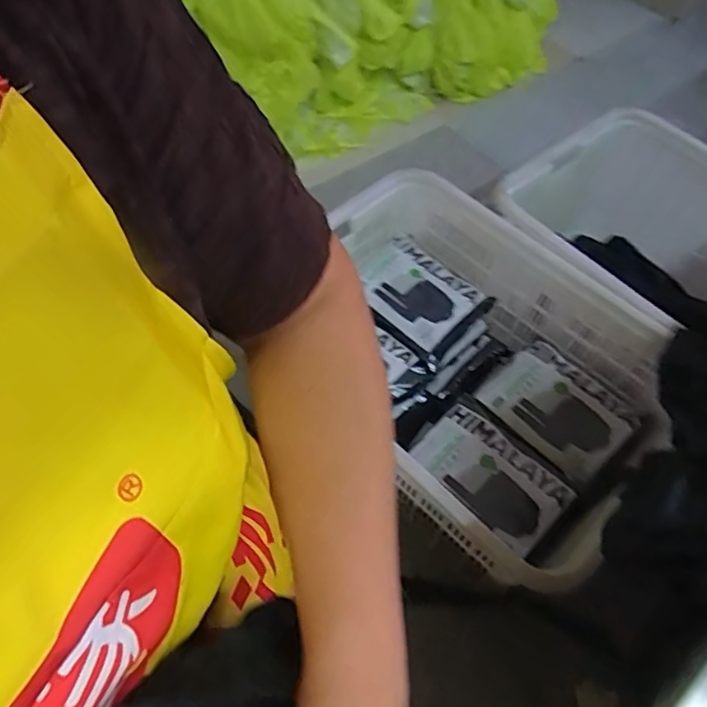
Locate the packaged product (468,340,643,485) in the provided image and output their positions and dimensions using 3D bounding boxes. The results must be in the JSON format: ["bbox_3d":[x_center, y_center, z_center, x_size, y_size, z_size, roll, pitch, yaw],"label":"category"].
[{"bbox_3d":[0.434,0.105,1.206,0.229,0.061,0.284,-37,66,-23],"label":"packaged product"}]

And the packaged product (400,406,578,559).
[{"bbox_3d":[0.266,0.225,1.109,0.177,0.044,0.288,-38,66,-24],"label":"packaged product"}]

